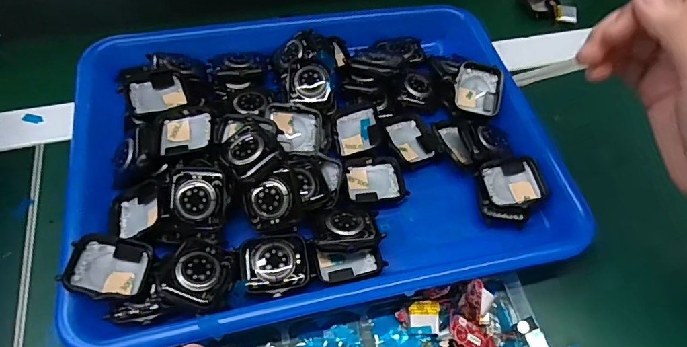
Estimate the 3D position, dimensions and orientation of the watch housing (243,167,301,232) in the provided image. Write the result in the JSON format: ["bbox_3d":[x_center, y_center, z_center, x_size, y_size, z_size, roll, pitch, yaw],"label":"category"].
[{"bbox_3d":[-0.046,0.018,0.287,0.032,0.010,0.035,-16,84,5],"label":"watch housing"}]

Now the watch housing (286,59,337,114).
[{"bbox_3d":[-0.024,-0.066,0.349,0.034,0.010,0.043,-5,82,-1],"label":"watch housing"}]

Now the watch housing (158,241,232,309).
[{"bbox_3d":[-0.084,0.058,0.263,0.036,0.010,0.036,24,49,-9],"label":"watch housing"}]

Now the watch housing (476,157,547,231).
[{"bbox_3d":[0.117,0.014,0.321,0.048,0.019,0.045,-6,57,-7],"label":"watch housing"}]

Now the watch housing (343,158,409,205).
[{"bbox_3d":[0.022,0.005,0.325,0.039,0.008,0.034,-9,57,-9],"label":"watch housing"}]

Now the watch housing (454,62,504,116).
[{"bbox_3d":[0.107,-0.067,0.361,0.036,0.008,0.040,12,84,3],"label":"watch housing"}]

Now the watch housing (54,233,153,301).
[{"bbox_3d":[-0.135,0.054,0.263,0.043,0.009,0.037,13,47,-23],"label":"watch housing"}]

